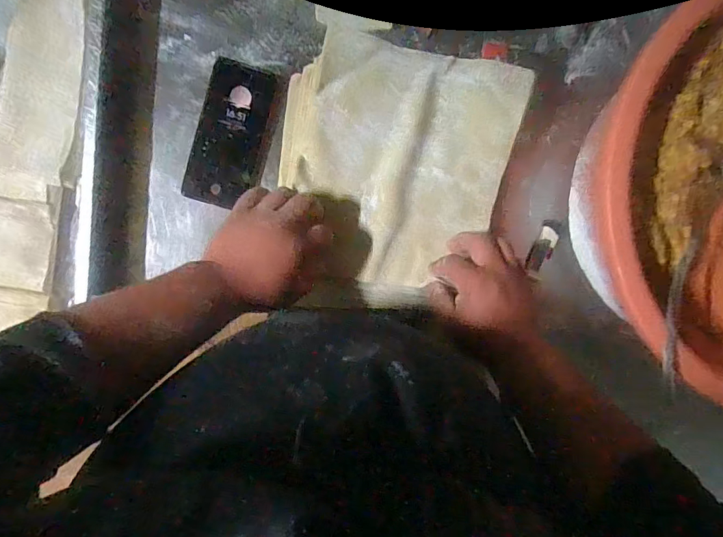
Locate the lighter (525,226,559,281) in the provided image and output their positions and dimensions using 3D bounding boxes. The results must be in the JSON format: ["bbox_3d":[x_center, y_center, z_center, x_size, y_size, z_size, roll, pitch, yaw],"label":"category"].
[{"bbox_3d":[0.225,-0.023,0.554,0.024,0.008,0.058,26,104,30],"label":"lighter"}]

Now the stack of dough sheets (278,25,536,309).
[{"bbox_3d":[0.033,-0.097,0.498,0.248,0.043,0.287,10,89,-5],"label":"stack of dough sheets"}]

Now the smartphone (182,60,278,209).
[{"bbox_3d":[-0.146,-0.151,0.505,0.078,0.010,0.159,16,90,-8],"label":"smartphone"}]

